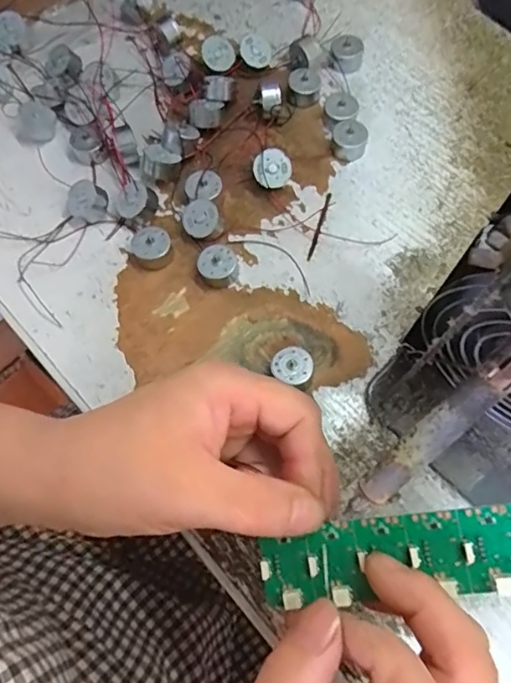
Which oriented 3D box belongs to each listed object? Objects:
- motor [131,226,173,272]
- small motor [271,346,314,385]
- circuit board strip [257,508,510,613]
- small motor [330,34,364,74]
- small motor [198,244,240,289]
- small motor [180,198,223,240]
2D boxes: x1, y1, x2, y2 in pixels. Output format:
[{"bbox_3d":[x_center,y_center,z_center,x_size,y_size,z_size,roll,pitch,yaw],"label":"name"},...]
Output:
[{"bbox_3d":[-0.063,-0.057,0.314,0.023,0.015,0.021,-32,72,-11],"label":"motor"},{"bbox_3d":[0.021,0.014,0.286,0.022,0.014,0.020,0,69,1],"label":"small motor"},{"bbox_3d":[0.069,0.081,0.191,0.136,0.007,0.028,-12,69,13],"label":"circuit board strip"},{"bbox_3d":[0.067,-0.209,0.370,0.023,0.015,0.020,13,70,6],"label":"small motor"},{"bbox_3d":[-0.023,-0.045,0.309,0.023,0.014,0.022,0,69,1],"label":"small motor"},{"bbox_3d":[-0.034,-0.074,0.317,0.021,0.020,0.023,-27,71,-9],"label":"small motor"}]

